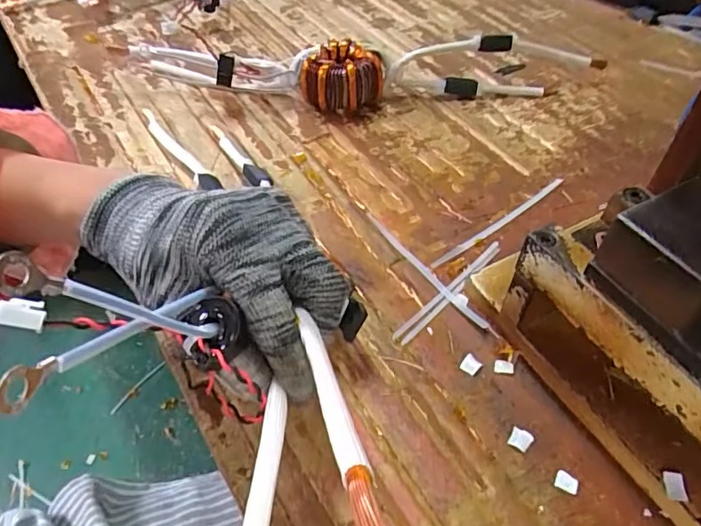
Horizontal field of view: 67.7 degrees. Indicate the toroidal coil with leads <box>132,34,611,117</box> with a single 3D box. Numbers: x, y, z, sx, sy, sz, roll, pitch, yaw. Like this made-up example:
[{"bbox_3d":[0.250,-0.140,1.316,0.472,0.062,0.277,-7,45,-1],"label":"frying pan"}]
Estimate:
[{"bbox_3d":[0.013,-0.187,0.508,0.445,0.054,0.081,-3,50,-1],"label":"toroidal coil with leads"}]

